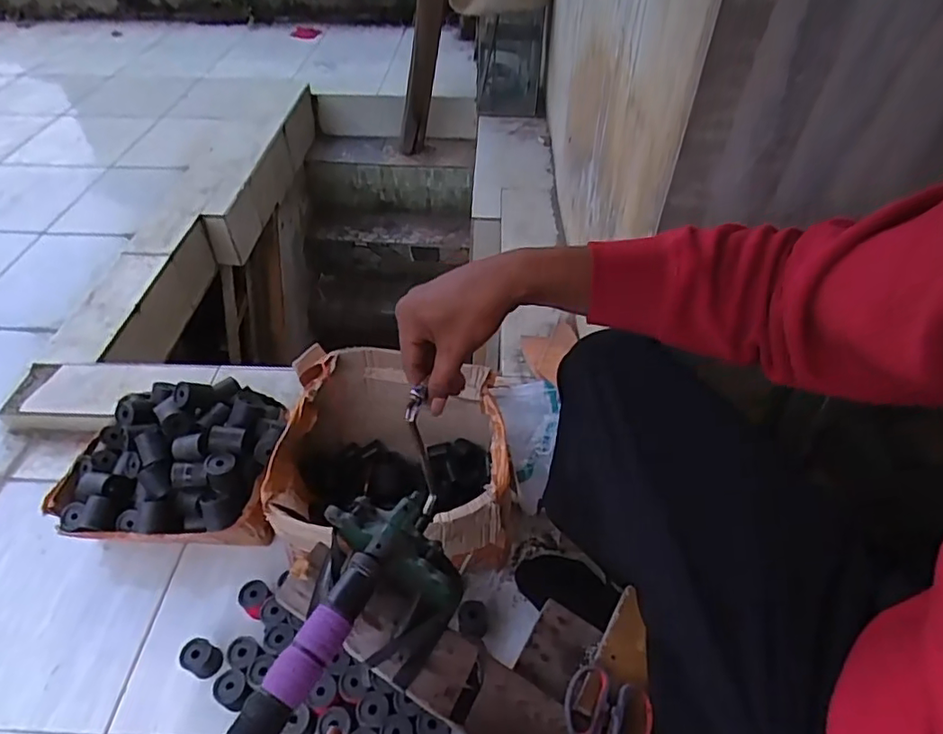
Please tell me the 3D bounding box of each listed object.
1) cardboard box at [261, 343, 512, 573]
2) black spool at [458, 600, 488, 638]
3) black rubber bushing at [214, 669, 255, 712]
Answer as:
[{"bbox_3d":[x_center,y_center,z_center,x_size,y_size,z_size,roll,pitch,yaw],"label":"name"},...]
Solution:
[{"bbox_3d":[-0.120,0.159,0.944,0.348,0.220,0.313,0,45,0],"label":"cardboard box"},{"bbox_3d":[0.003,0.391,0.889,0.044,0.032,0.051,4,46,5],"label":"black spool"},{"bbox_3d":[-0.336,0.464,0.819,0.051,0.055,0.046,18,48,17],"label":"black rubber bushing"}]

